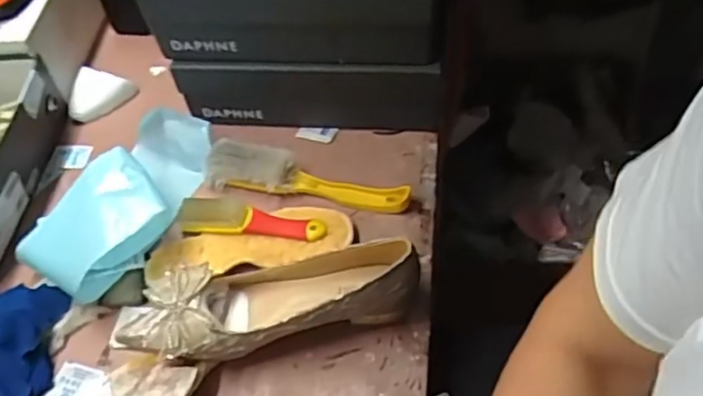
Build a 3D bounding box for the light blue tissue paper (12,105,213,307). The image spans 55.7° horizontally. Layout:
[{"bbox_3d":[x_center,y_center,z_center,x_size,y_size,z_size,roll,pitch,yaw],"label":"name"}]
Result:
[{"bbox_3d":[-0.228,-0.005,0.694,0.121,0.083,0.229,20,57,18],"label":"light blue tissue paper"}]

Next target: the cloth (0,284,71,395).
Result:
[{"bbox_3d":[-0.325,0.136,0.614,0.101,0.038,0.134,6,54,9],"label":"cloth"}]

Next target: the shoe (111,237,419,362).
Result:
[{"bbox_3d":[-0.081,0.093,0.608,0.281,0.077,0.098,-7,53,0],"label":"shoe"}]

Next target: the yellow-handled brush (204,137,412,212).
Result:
[{"bbox_3d":[-0.048,-0.028,0.716,0.225,0.027,0.051,8,54,11],"label":"yellow-handled brush"}]

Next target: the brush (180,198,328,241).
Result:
[{"bbox_3d":[-0.105,0.023,0.689,0.158,0.021,0.032,8,54,10],"label":"brush"}]

